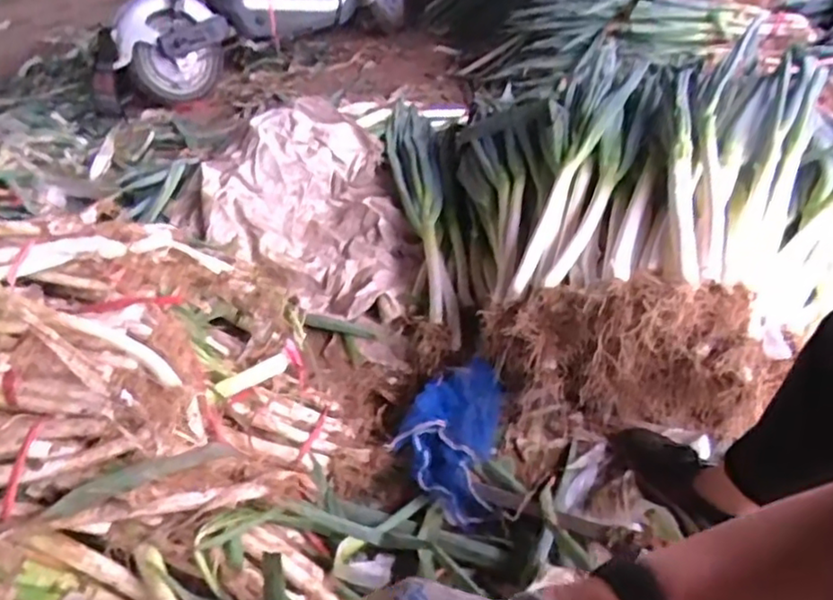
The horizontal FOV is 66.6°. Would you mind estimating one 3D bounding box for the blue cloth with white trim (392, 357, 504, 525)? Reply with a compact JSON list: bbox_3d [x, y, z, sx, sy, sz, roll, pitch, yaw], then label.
[{"bbox_3d":[0.052,0.201,0.975,0.139,0.066,0.271,2,38,13],"label":"blue cloth with white trim"}]

